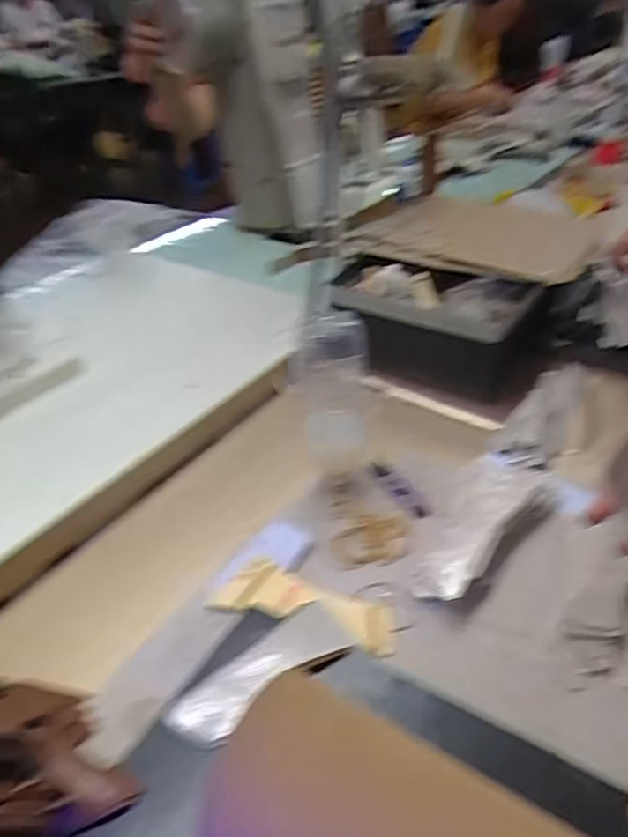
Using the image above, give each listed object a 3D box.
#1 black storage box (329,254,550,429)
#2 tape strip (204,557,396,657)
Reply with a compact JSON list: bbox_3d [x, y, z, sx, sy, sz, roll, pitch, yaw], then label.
[{"bbox_3d":[0.162,-0.120,0.814,0.257,0.121,0.168,18,41,26],"label":"black storage box"},{"bbox_3d":[-0.008,0.161,0.537,0.166,0.011,0.059,10,39,18],"label":"tape strip"}]

